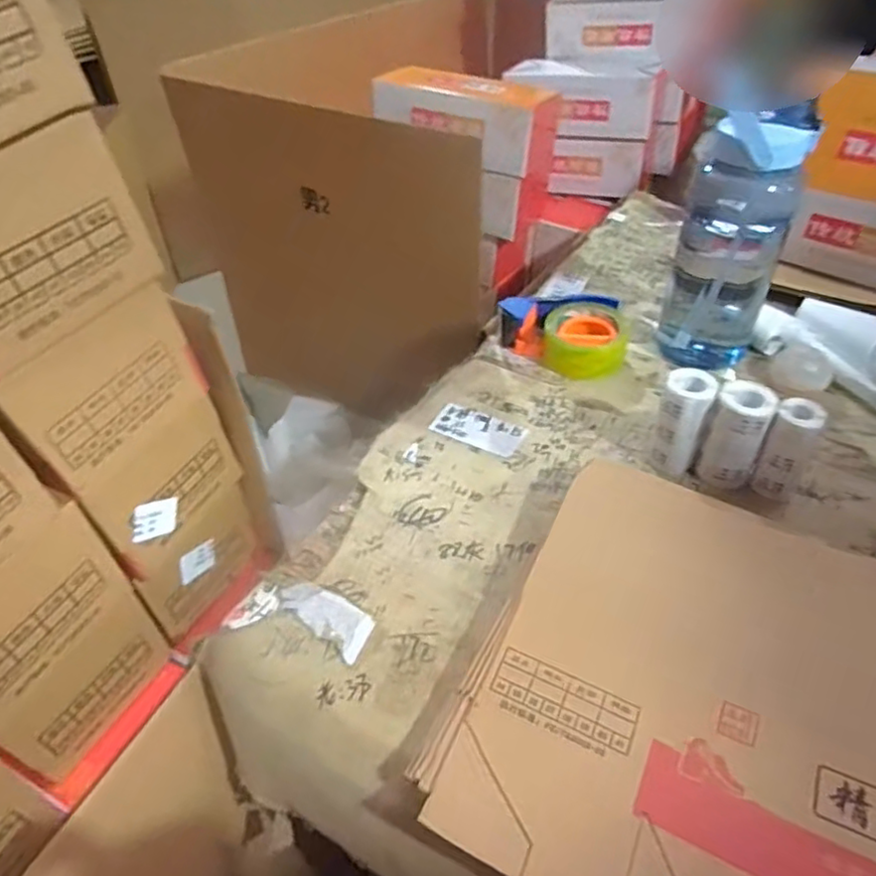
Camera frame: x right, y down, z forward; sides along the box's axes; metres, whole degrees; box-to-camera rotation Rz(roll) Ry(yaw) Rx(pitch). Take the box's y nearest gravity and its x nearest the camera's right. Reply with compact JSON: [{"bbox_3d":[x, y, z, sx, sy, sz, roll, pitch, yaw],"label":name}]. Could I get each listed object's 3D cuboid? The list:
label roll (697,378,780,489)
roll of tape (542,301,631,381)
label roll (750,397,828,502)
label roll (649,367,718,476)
[{"bbox_3d":[0.281,-0.001,0.606,0.049,0.098,0.052,15,46,18],"label":"label roll"},{"bbox_3d":[0.177,-0.119,0.763,0.093,0.051,0.093,6,44,9],"label":"roll of tape"},{"bbox_3d":[0.318,0.015,0.583,0.038,0.101,0.039,-1,43,1],"label":"label roll"},{"bbox_3d":[0.237,-0.017,0.619,0.045,0.088,0.052,15,46,19],"label":"label roll"}]

